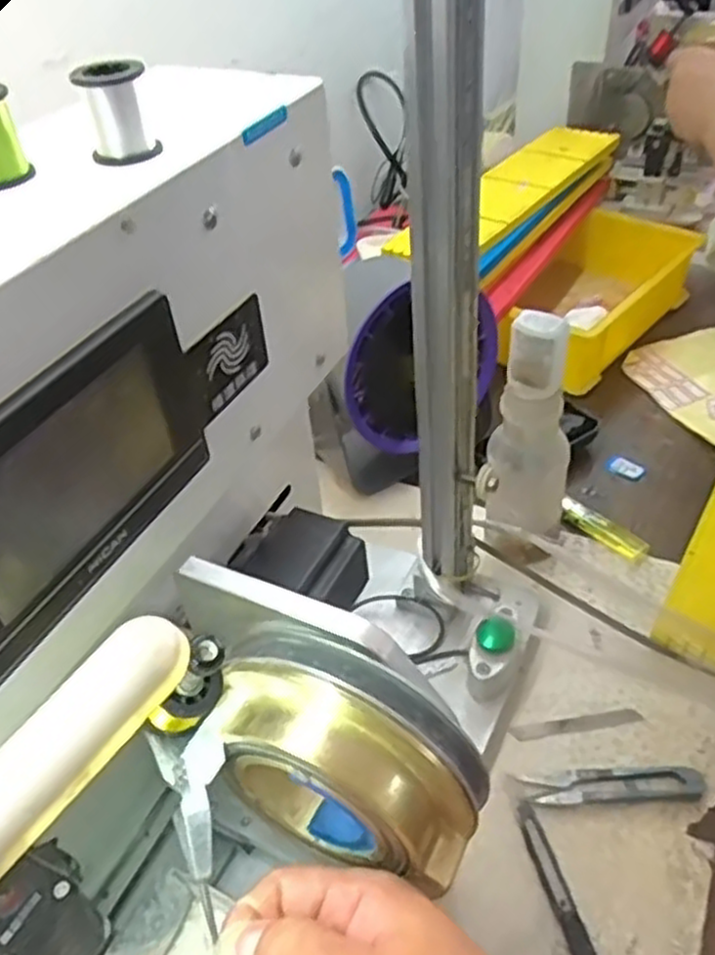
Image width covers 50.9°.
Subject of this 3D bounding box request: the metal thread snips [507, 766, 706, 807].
[{"bbox_3d":[0.148,0.179,0.438,0.103,0.008,0.022,0,46,-1],"label":"metal thread snips"}]

